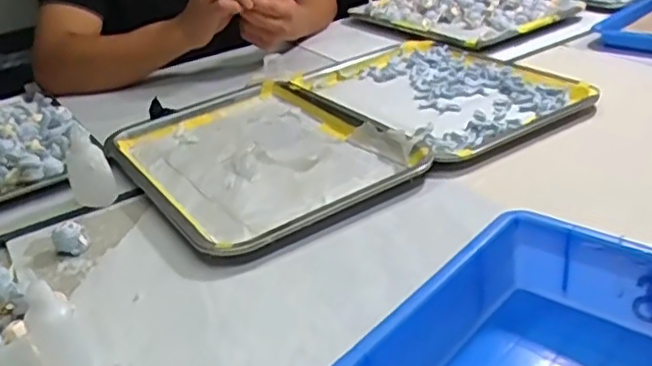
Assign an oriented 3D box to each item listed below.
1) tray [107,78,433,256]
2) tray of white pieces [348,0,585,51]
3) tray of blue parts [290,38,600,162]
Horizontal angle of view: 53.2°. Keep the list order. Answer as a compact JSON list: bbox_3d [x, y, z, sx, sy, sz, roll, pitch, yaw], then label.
[{"bbox_3d":[-0.087,-0.038,0.745,0.257,0.018,0.372,-24,33,-27],"label":"tray"},{"bbox_3d":[0.238,-0.305,1.122,0.258,0.030,0.311,-22,32,-25],"label":"tray of white pieces"},{"bbox_3d":[0.131,-0.120,0.861,0.260,0.030,0.374,-22,32,-24],"label":"tray of blue parts"}]

